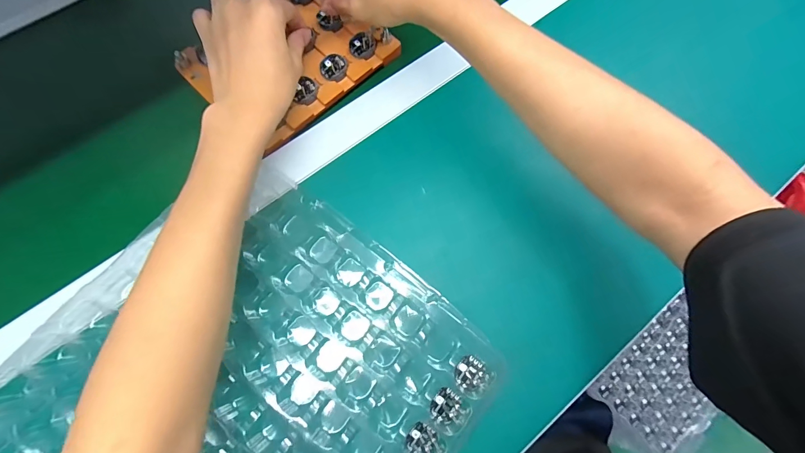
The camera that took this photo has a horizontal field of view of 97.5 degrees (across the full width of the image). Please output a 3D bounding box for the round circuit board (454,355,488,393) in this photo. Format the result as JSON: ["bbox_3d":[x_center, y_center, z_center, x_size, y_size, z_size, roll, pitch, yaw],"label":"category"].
[{"bbox_3d":[0.055,0.120,0.288,0.028,0.004,0.025,-42,78,-12],"label":"round circuit board"}]

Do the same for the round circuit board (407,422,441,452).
[{"bbox_3d":[0.017,0.167,0.273,0.026,0.004,0.023,25,74,6],"label":"round circuit board"}]

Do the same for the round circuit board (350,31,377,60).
[{"bbox_3d":[-0.042,-0.193,0.377,0.028,0.006,0.029,0,73,-1],"label":"round circuit board"}]

